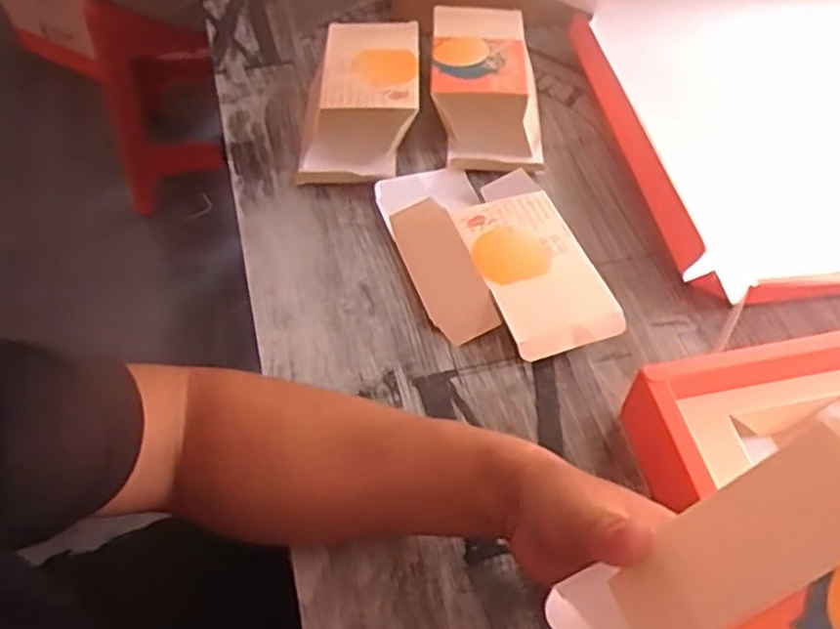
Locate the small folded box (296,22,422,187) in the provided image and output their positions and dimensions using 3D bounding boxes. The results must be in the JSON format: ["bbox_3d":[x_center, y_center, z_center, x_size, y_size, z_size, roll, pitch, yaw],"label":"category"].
[{"bbox_3d":[-0.052,-0.194,0.661,0.105,0.054,0.185,6,53,4],"label":"small folded box"}]

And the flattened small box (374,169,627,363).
[{"bbox_3d":[0.056,-0.048,0.576,0.127,0.027,0.203,-17,55,-12],"label":"flattened small box"}]

